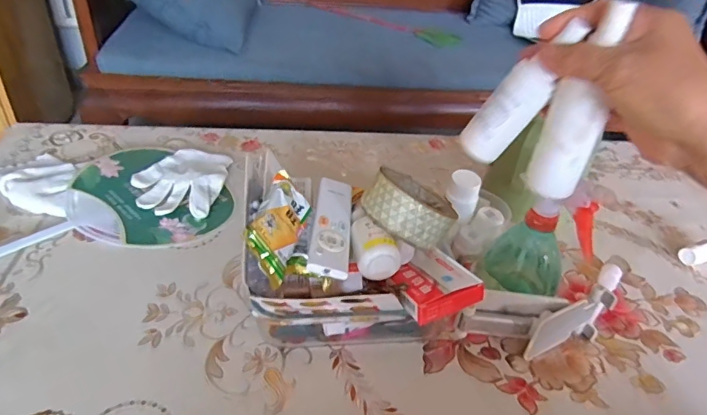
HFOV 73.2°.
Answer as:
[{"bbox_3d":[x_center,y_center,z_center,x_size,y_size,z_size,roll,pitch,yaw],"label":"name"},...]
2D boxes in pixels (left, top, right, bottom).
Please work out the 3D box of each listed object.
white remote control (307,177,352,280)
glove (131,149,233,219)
[{"bbox_3d":[-0.019,0.011,0.452,0.035,0.014,0.141,5,38,-1],"label":"white remote control"},{"bbox_3d":[-0.244,-0.043,0.676,0.117,0.021,0.149,8,38,3],"label":"glove"}]

